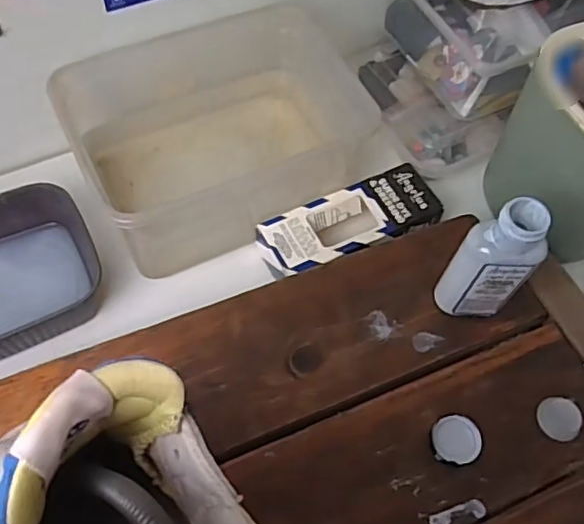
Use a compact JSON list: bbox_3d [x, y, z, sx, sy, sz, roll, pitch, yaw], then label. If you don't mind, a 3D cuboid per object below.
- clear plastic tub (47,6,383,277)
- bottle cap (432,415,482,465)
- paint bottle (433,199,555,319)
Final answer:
[{"bbox_3d":[-0.051,-0.100,0.491,0.226,0.106,0.158,-27,66,-17],"label":"clear plastic tub"},{"bbox_3d":[0.101,0.110,0.373,0.028,0.011,0.029,1,61,-2],"label":"bottle cap"},{"bbox_3d":[0.126,0.003,0.383,0.037,0.103,0.042,-38,69,-21],"label":"paint bottle"}]

